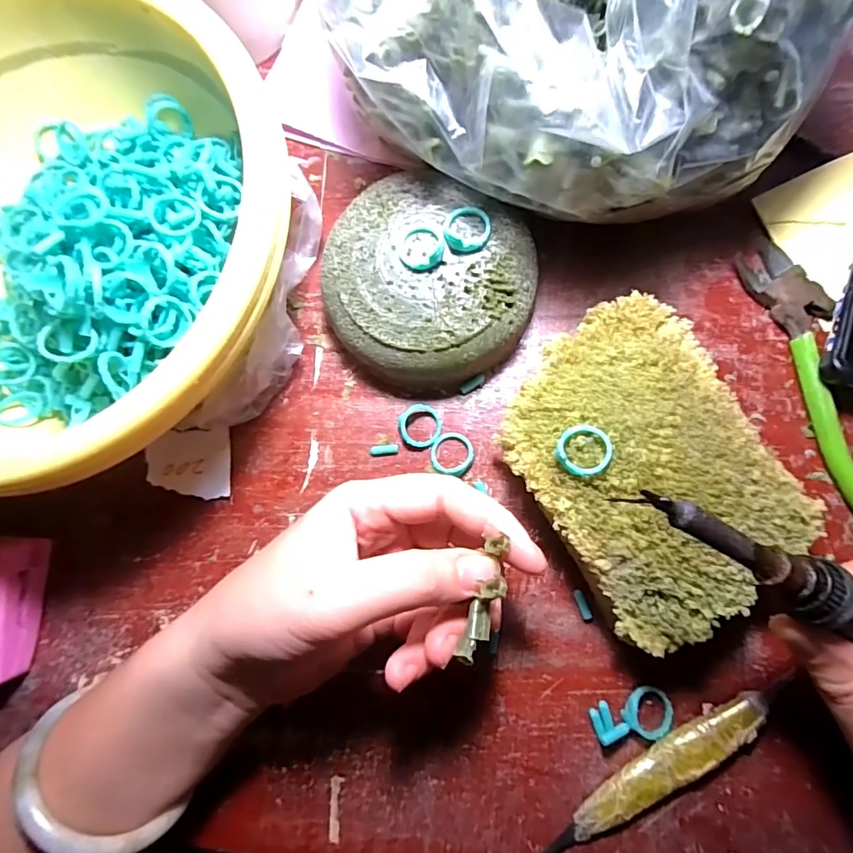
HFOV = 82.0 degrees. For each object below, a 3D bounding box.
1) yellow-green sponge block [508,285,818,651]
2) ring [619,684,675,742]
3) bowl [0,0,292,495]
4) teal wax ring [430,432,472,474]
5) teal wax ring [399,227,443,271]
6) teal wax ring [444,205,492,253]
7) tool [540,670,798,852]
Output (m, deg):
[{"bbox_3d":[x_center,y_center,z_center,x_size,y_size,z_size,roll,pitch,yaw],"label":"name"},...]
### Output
[{"bbox_3d":[0.094,0.018,0.222,0.095,0.041,0.133,-30,81,1],"label":"yellow-green sponge block"},{"bbox_3d":[0.102,0.130,0.223,0.022,0.009,0.020,-1,83,5],"label":"ring"},{"bbox_3d":[-0.168,-0.083,0.237,0.224,0.088,0.222,-1,83,5],"label":"bowl"},{"bbox_3d":[0.013,0.014,0.250,0.021,0.006,0.021,-1,83,5],"label":"teal wax ring"},{"bbox_3d":[-0.003,-0.084,0.228,0.019,0.008,0.022,-9,82,4],"label":"teal wax ring"},{"bbox_3d":[0.019,-0.092,0.227,0.021,0.007,0.022,-1,83,5],"label":"teal wax ring"},{"bbox_3d":[0.101,0.155,0.219,0.140,0.011,0.018,-34,81,0],"label":"tool"}]

